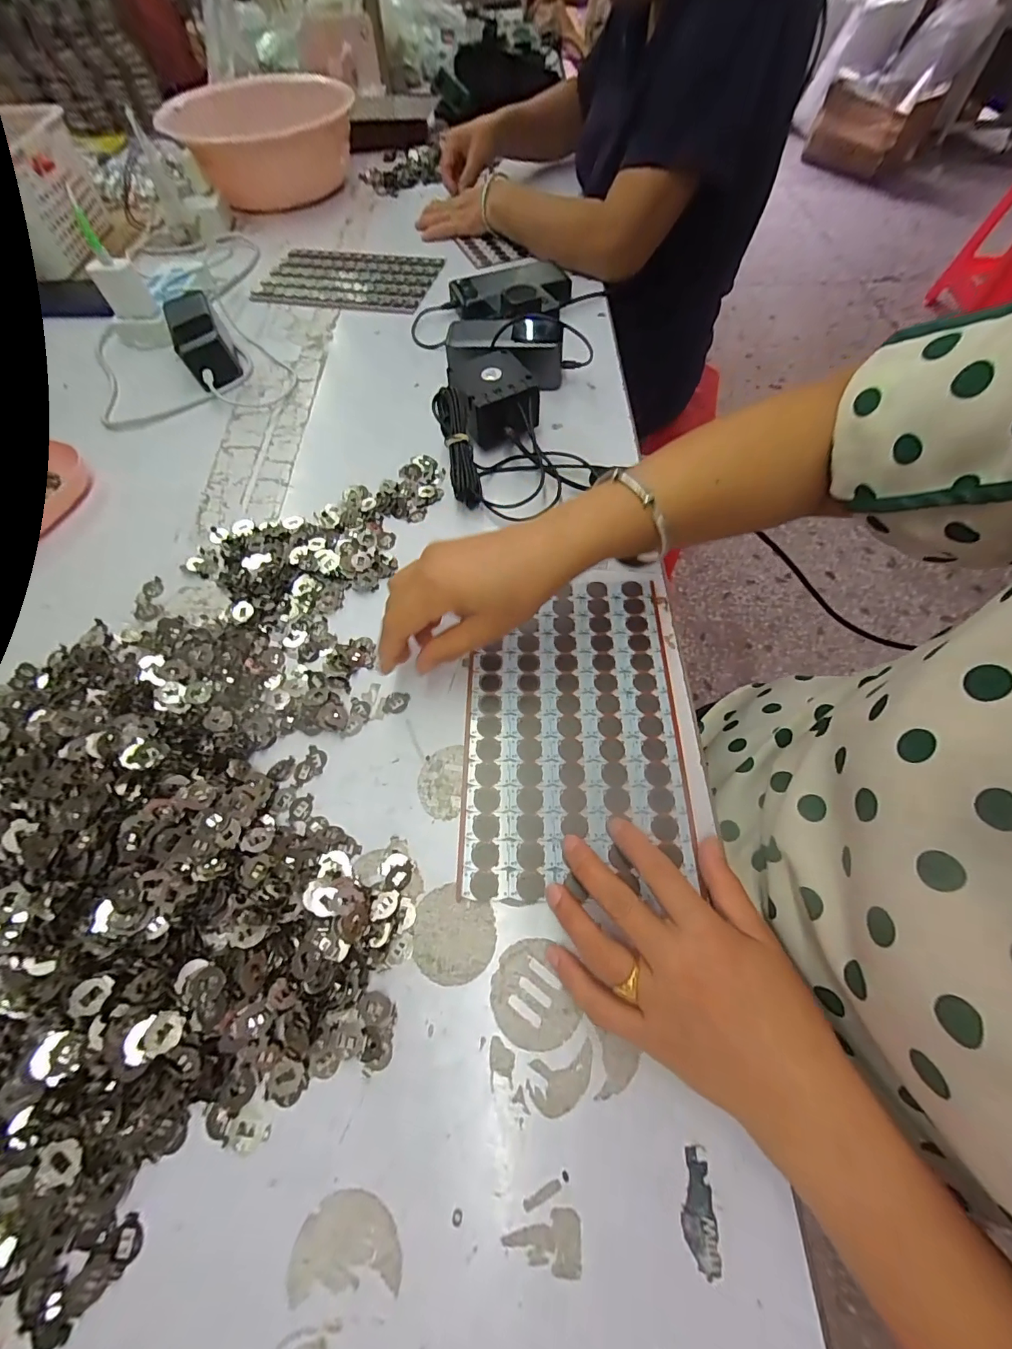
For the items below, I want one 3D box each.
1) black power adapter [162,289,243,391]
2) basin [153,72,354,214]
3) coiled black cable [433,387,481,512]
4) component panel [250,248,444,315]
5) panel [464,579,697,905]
[{"bbox_3d":[-0.373,-0.409,0.563,0.060,0.050,0.139,-27,65,-13],"label":"black power adapter"},{"bbox_3d":[-0.442,-0.991,0.850,0.305,0.096,0.305,0,62,0],"label":"basin"},{"bbox_3d":[-0.046,-0.217,0.442,0.028,0.023,0.111,-13,87,-6],"label":"coiled black cable"},{"bbox_3d":[-0.237,-0.598,0.689,0.262,0.007,0.168,12,63,7],"label":"component panel"},{"bbox_3d":[0.048,0.032,0.346,0.151,0.007,0.243,1,62,1],"label":"panel"}]

